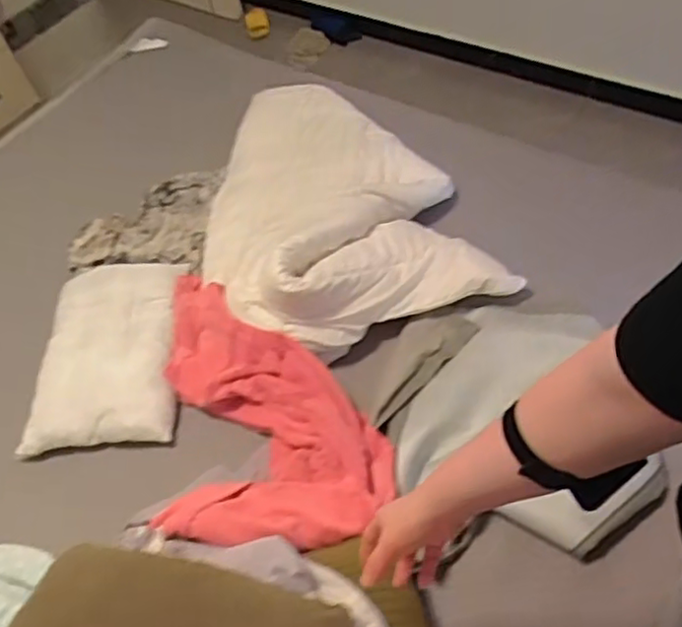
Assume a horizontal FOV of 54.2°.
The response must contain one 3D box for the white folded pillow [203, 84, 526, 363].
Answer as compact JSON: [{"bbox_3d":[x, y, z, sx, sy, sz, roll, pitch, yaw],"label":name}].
[{"bbox_3d":[-0.053,-0.269,1.320,0.501,0.126,0.737,-20,56,-8],"label":"white folded pillow"}]

